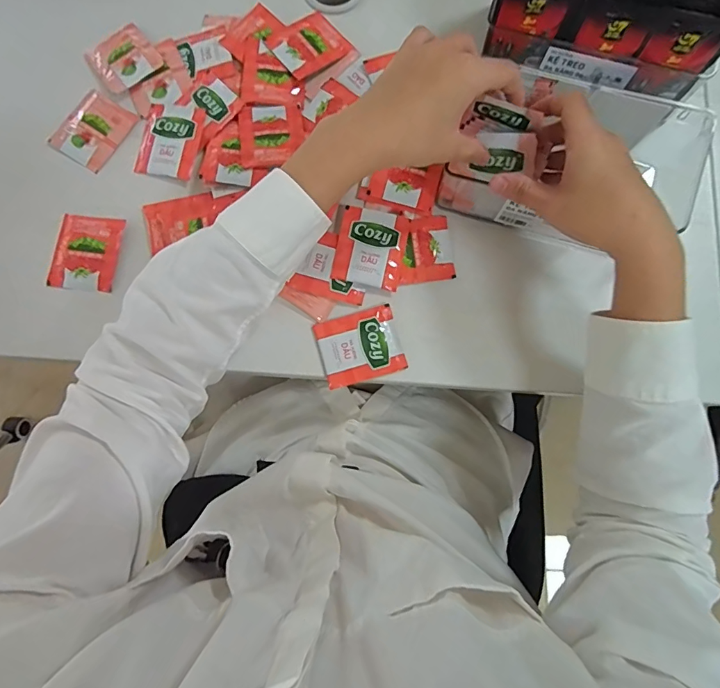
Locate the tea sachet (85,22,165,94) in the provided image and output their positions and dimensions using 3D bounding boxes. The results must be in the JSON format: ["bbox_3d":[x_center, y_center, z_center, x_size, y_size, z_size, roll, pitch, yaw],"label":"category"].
[{"bbox_3d":[-0.248,-0.301,0.471,0.063,0.012,0.065,-37,81,-5],"label":"tea sachet"}]

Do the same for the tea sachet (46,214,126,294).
[{"bbox_3d":[-0.268,-0.090,0.440,0.061,0.011,0.071,7,80,2],"label":"tea sachet"}]

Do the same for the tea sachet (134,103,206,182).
[{"bbox_3d":[-0.192,-0.209,0.459,0.061,0.013,0.078,13,87,9],"label":"tea sachet"}]

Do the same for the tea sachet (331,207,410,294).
[{"bbox_3d":[0.010,-0.094,0.428,0.062,0.004,0.075,12,80,3],"label":"tea sachet"}]

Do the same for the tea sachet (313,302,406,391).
[{"bbox_3d":[0.000,0.002,0.418,0.074,0.004,0.065,-16,80,-2],"label":"tea sachet"}]

